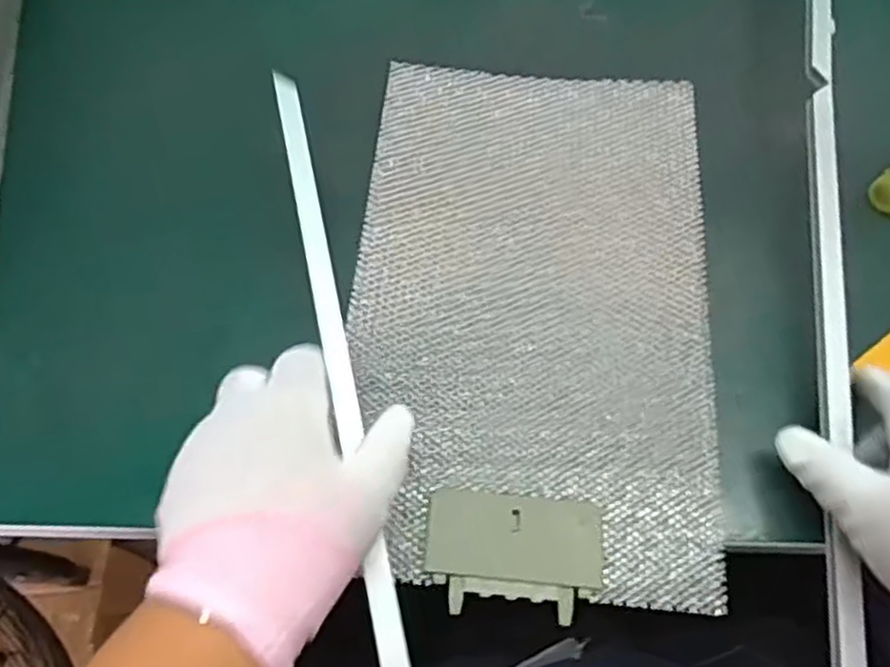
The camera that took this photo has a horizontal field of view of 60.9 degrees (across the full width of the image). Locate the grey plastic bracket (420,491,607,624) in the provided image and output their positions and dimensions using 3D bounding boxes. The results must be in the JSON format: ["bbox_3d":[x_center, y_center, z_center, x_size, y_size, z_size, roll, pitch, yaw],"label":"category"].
[{"bbox_3d":[0.034,0.106,0.369,0.085,0.005,0.056,5,64,2],"label":"grey plastic bracket"}]

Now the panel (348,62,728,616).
[{"bbox_3d":[0.050,-0.025,0.437,0.197,0.011,0.325,5,64,2],"label":"panel"}]

